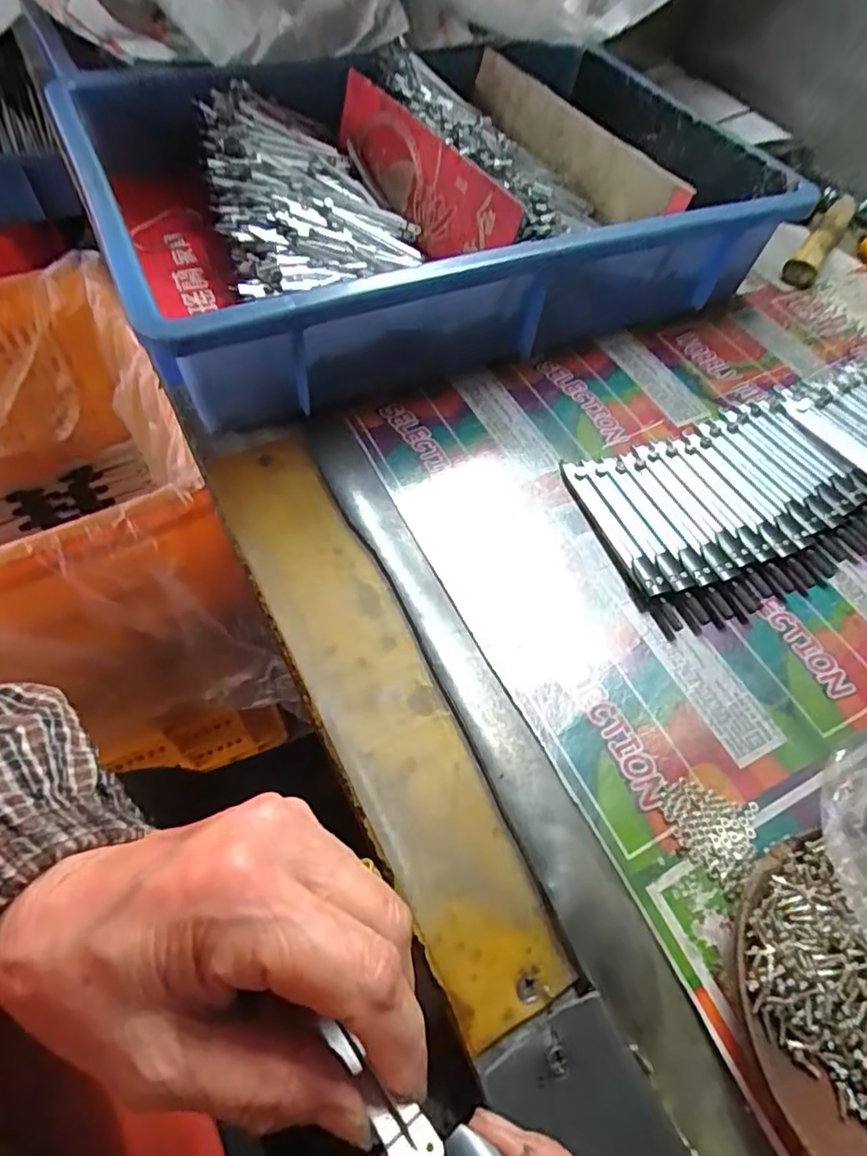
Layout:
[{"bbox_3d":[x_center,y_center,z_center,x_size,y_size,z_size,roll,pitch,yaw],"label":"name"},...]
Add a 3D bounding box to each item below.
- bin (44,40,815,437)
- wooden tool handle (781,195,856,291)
[{"bbox_3d":[-0.012,-0.292,0.430,0.400,0.087,0.349,-21,62,-17],"label":"bin"},{"bbox_3d":[0.325,-0.281,0.490,0.023,0.018,0.146,34,62,16],"label":"wooden tool handle"}]

